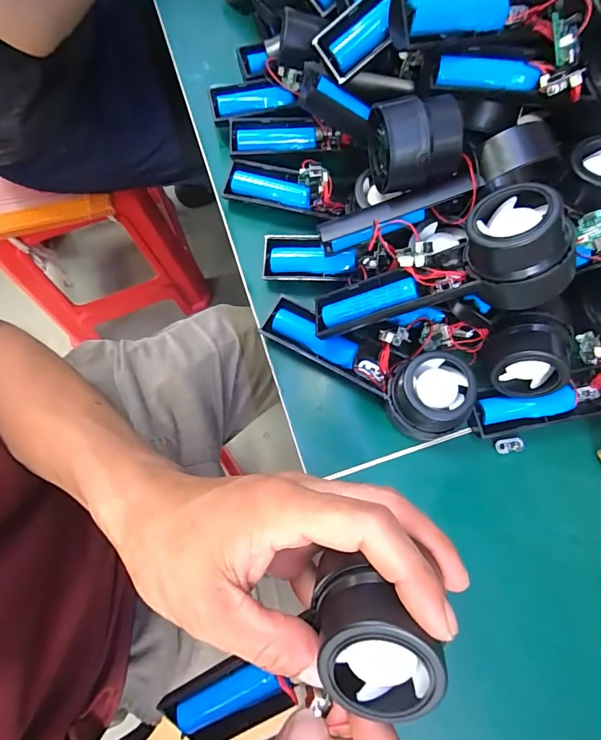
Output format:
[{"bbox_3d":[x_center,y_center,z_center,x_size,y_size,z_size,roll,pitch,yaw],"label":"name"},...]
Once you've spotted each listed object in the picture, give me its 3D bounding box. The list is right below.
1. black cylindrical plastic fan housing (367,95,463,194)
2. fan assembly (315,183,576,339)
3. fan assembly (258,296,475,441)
[{"bbox_3d":[0.076,-0.147,0.275,0.058,0.043,0.052,2,75,-1],"label":"black cylindrical plastic fan housing"},{"bbox_3d":[0.084,-0.060,0.274,0.160,0.050,0.062,-16,71,32],"label":"fan assembly"},{"bbox_3d":[0.049,-0.009,0.310,0.158,0.053,0.051,35,77,7],"label":"fan assembly"}]

